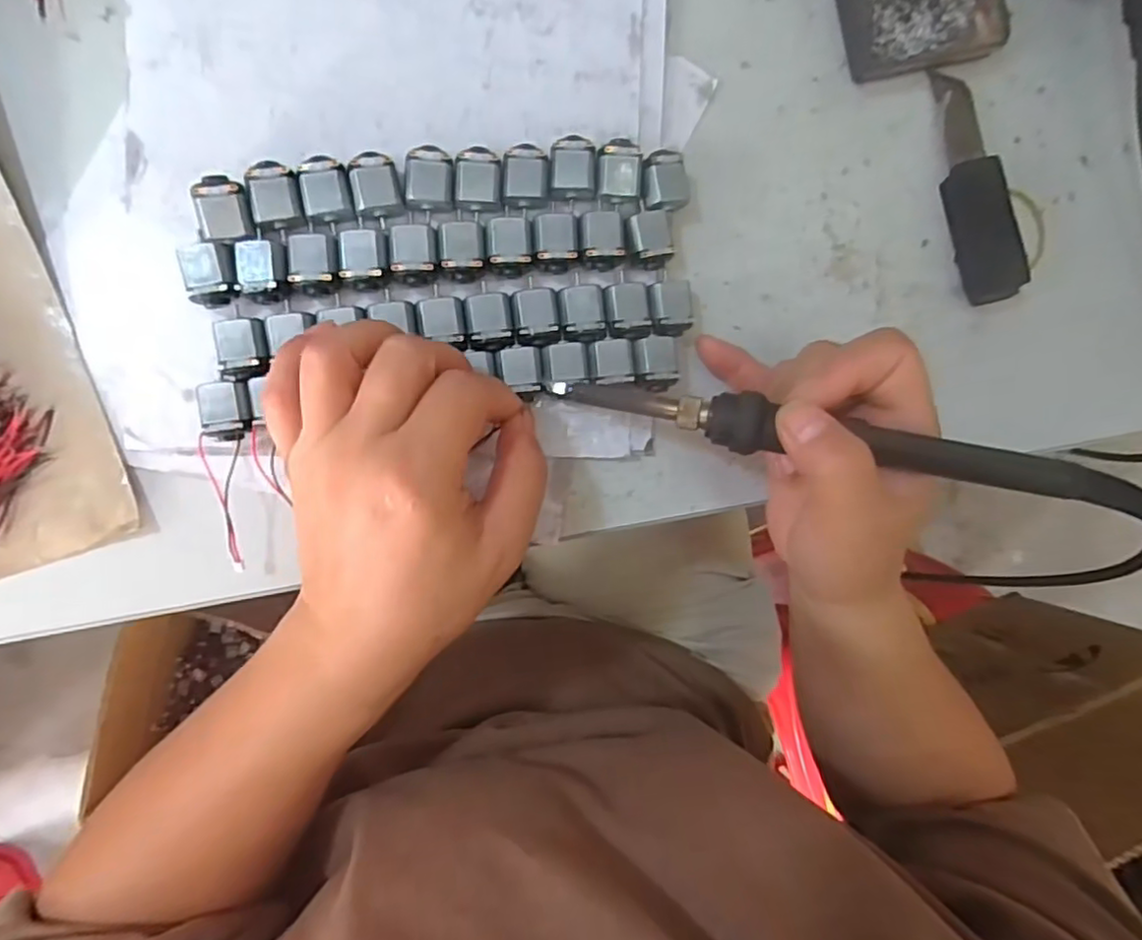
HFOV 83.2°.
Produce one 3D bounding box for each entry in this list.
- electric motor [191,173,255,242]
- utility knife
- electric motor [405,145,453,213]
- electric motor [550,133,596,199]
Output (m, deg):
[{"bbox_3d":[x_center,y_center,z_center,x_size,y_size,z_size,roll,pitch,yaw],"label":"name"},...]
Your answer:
[{"bbox_3d":[-0.134,-0.101,0.251,0.017,0.019,0.025,-14,93,-7],"label":"electric motor"},{"bbox_3d":[0.185,-0.130,0.292,0.019,0.020,0.105,-10,93,-7],"label":"utility knife"},{"bbox_3d":[-0.058,-0.118,0.264,0.019,0.014,0.027,2,91,-8],"label":"electric motor"},{"bbox_3d":[0.001,-0.126,0.270,0.018,0.014,0.023,1,91,-8],"label":"electric motor"}]

